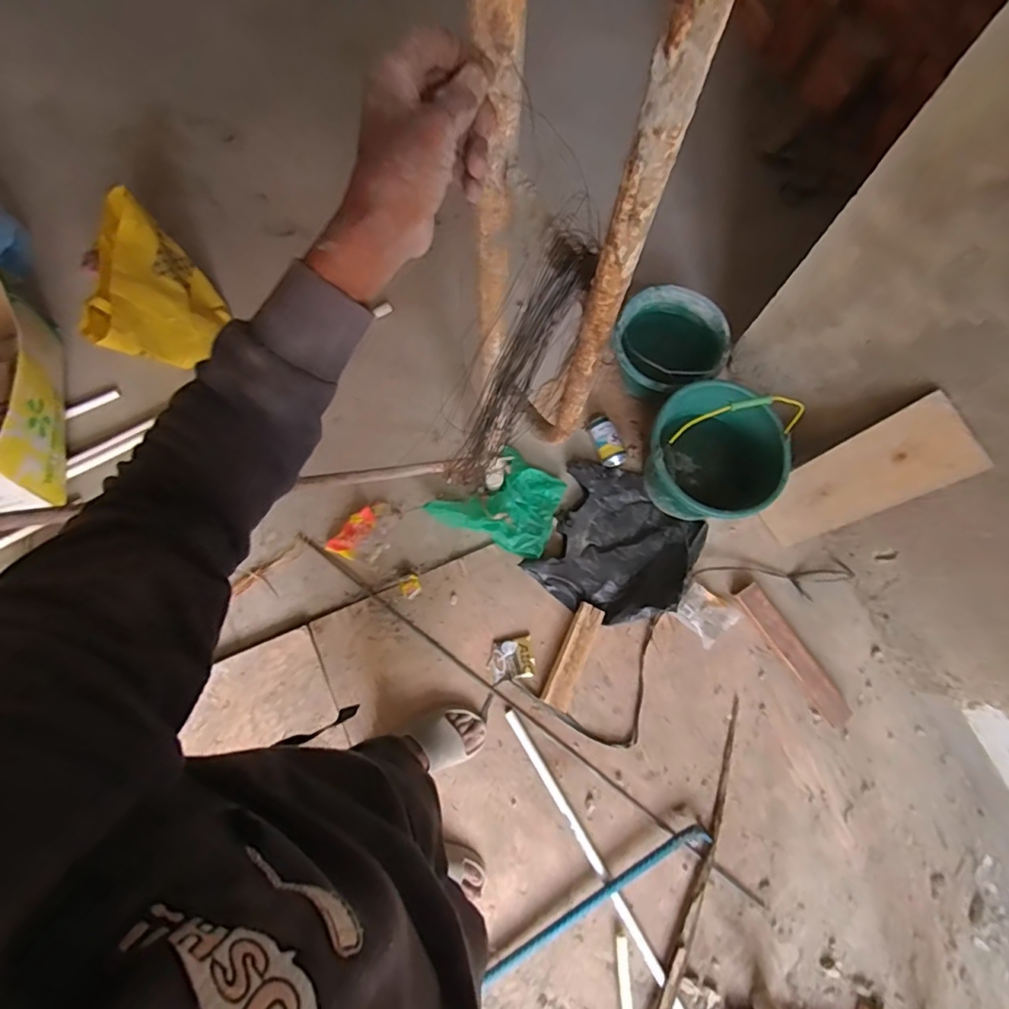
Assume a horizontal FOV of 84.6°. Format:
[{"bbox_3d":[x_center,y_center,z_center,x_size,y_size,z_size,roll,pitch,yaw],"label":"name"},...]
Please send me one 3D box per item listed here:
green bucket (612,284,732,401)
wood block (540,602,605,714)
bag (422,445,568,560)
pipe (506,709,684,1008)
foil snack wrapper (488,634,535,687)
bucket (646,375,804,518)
[{"bbox_3d":[0.391,-0.380,1.362,0.252,0.169,0.246,0,76,-1],"label":"green bucket"},{"bbox_3d":[0.157,0.340,1.247,0.062,0.031,0.235,24,77,5],"label":"wood block"},{"bbox_3d":[-0.011,-0.024,1.330,0.289,0.041,0.233,22,77,5],"label":"bag"},{"bbox_3d":[0.245,0.835,1.129,0.025,0.025,0.905,-30,78,-8],"label":"pipe"},{"bbox_3d":[0.015,0.352,1.263,0.101,0.008,0.093,-10,76,-3],"label":"foil snack wrapper"},{"bbox_3d":[0.456,-0.109,1.197,0.290,0.347,0.251,39,79,8],"label":"bucket"}]

